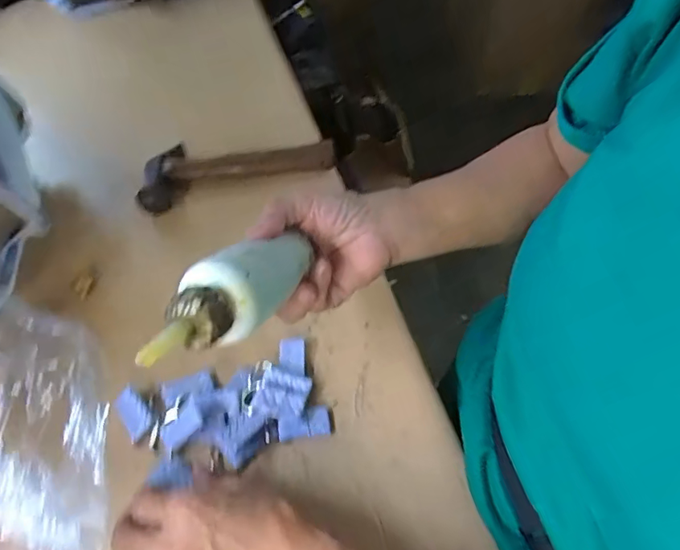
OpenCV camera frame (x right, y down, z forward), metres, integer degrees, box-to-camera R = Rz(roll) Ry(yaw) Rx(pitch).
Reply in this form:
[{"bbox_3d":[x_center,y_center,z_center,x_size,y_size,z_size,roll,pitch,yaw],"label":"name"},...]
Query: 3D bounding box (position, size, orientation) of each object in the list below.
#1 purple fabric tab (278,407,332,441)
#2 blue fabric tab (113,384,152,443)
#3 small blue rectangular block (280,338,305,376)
[{"bbox_3d":[-0.026,0.107,0.360,0.038,0.011,0.019,-10,52,-7],"label":"purple fabric tab"},{"bbox_3d":[-0.151,0.101,0.362,0.019,0.006,0.039,-31,57,-22],"label":"blue fabric tab"},{"bbox_3d":[-0.038,0.062,0.387,0.019,0.005,0.028,-1,51,0],"label":"small blue rectangular block"}]

